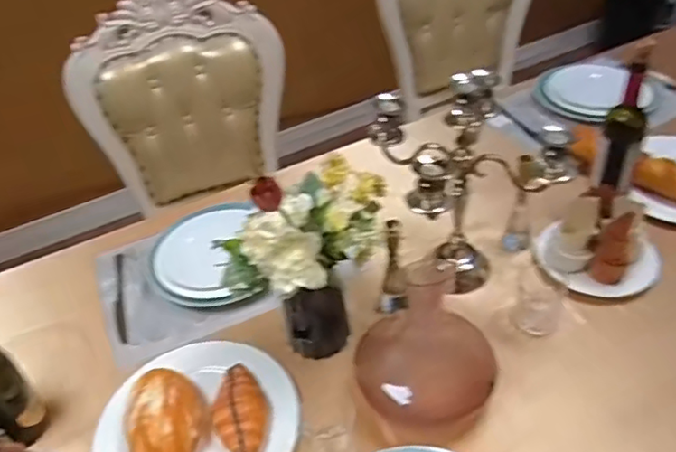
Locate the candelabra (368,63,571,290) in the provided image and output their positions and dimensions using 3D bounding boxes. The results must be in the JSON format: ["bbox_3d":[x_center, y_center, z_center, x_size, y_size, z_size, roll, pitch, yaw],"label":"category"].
[{"bbox_3d":[0.196,-0.056,0.957,0.241,0.364,0.215,-13,41,-8],"label":"candelabra"}]

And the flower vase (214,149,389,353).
[{"bbox_3d":[-0.039,0.044,0.859,0.220,0.342,0.201,-6,40,0],"label":"flower vase"}]

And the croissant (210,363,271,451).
[{"bbox_3d":[-0.137,0.256,0.850,0.082,0.044,0.142,-19,42,-15],"label":"croissant"}]

